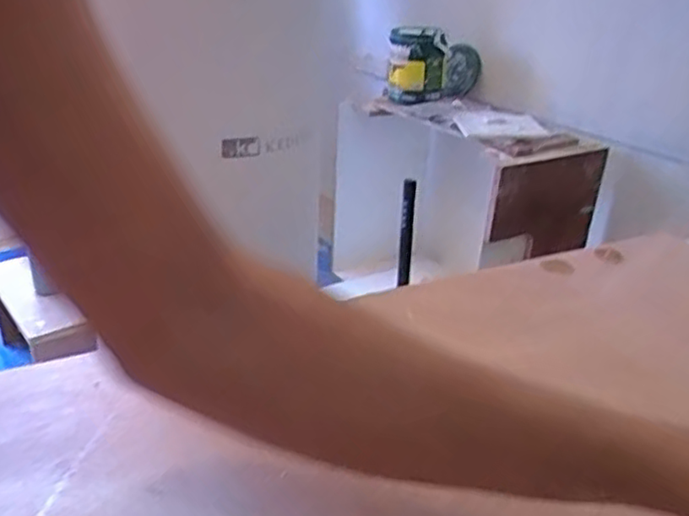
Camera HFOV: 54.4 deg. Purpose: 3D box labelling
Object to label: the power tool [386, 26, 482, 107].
[{"bbox_3d":[0.230,-0.523,1.819,0.246,0.173,0.164,-18,33,-35],"label":"power tool"}]

